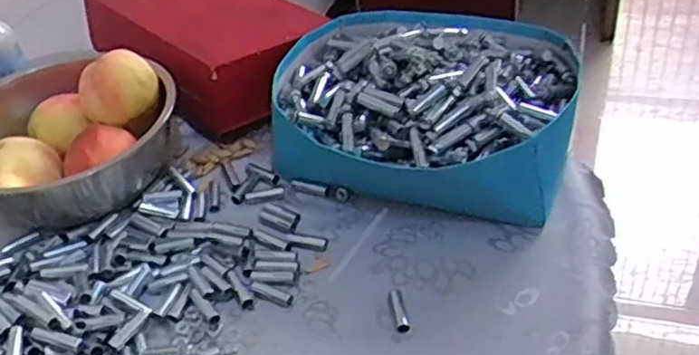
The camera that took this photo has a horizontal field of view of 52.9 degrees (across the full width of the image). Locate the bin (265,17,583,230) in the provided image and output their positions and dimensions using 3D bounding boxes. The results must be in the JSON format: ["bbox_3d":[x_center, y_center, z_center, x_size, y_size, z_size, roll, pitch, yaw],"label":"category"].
[{"bbox_3d":[0.075,-0.077,0.724,0.295,0.112,0.267,4,42,13],"label":"bin"}]

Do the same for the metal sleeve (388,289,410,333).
[{"bbox_3d":[0.042,0.113,0.588,0.012,0.011,0.042,-11,40,-4],"label":"metal sleeve"}]

